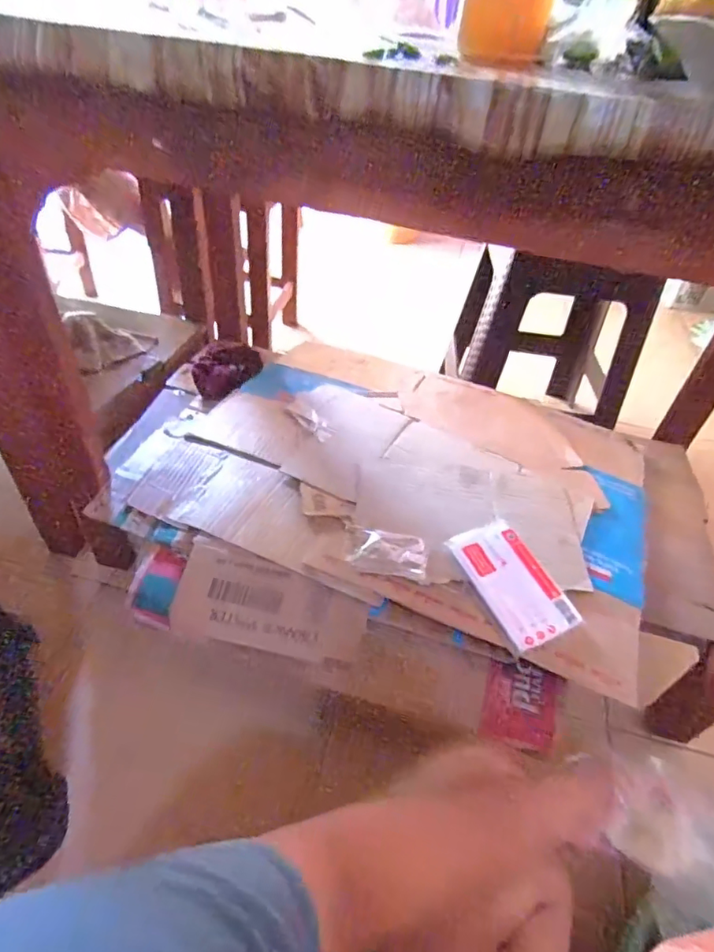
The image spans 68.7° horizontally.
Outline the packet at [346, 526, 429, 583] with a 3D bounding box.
[{"bbox_3d":[0.037,0.094,0.650,0.100,0.018,0.055,12,44,7],"label":"packet"}]

